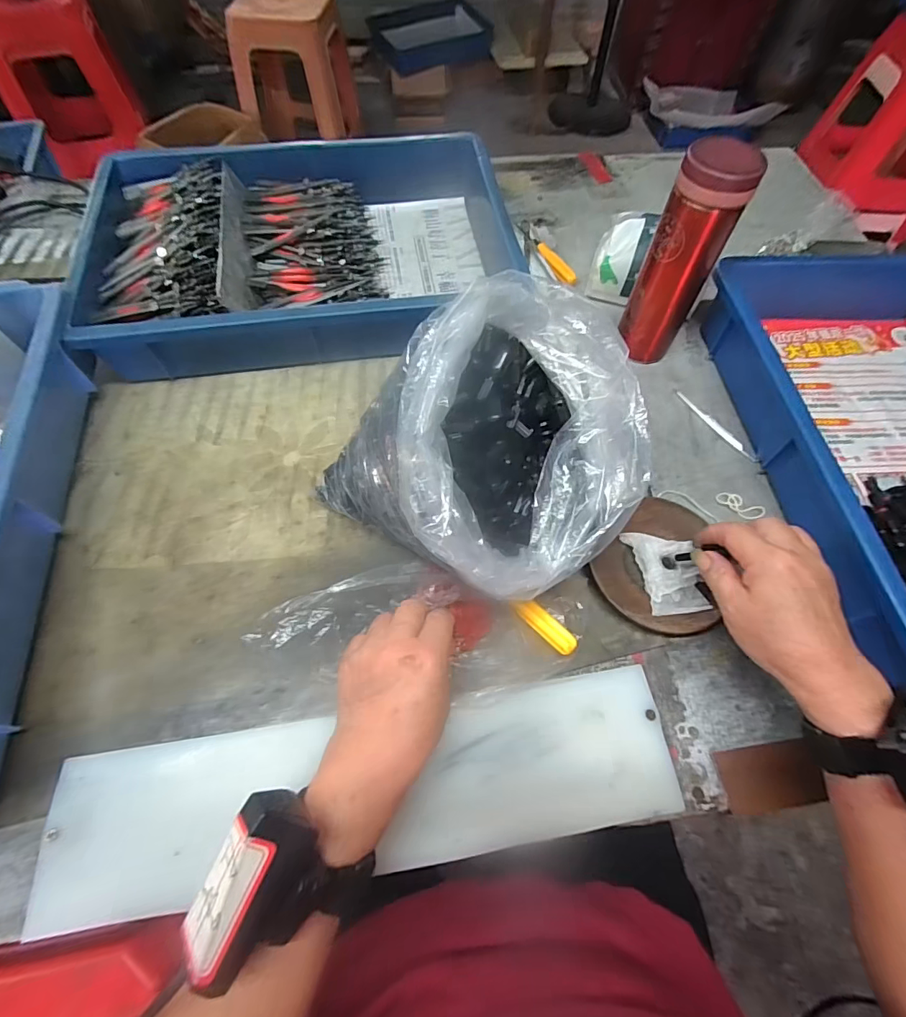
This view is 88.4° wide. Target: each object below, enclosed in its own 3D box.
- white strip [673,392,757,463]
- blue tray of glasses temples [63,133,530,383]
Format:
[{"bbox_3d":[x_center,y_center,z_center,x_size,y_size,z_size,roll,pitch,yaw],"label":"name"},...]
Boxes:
[{"bbox_3d":[0.261,-0.083,0.466,0.011,0.006,0.103,-29,67,-15],"label":"white strip"},{"bbox_3d":[-0.155,-0.289,0.509,0.419,0.078,0.271,-11,64,-7],"label":"blue tray of glasses temples"}]

